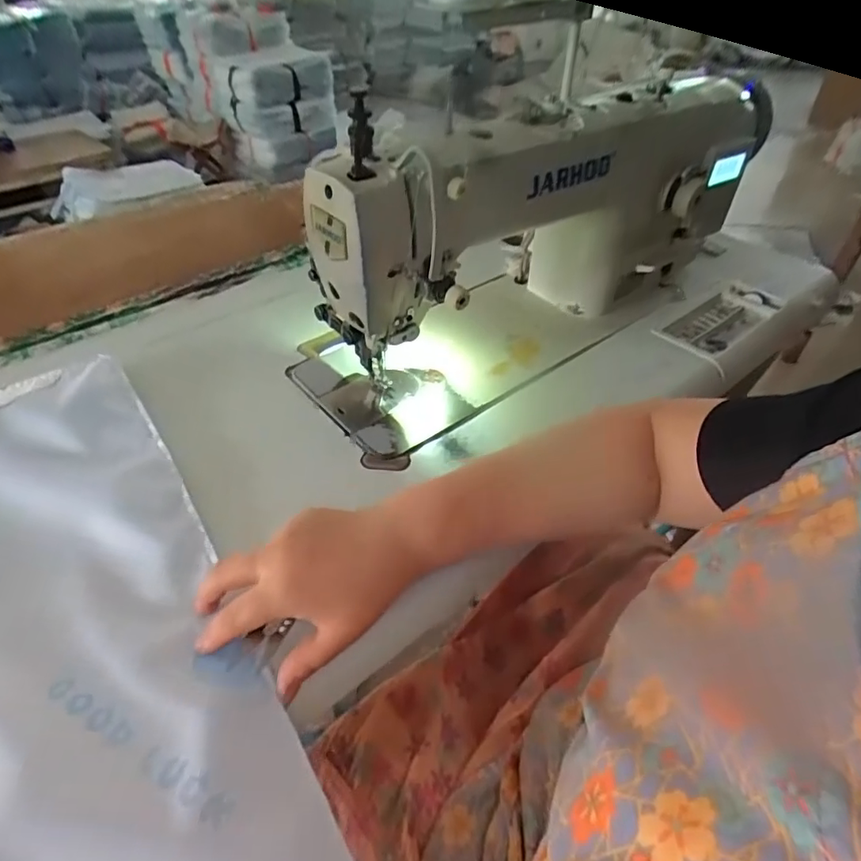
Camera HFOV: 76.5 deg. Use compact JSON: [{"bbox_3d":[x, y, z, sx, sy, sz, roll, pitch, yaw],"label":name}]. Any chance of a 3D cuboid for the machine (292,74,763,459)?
[{"bbox_3d":[0.120,-0.228,0.584,0.593,0.224,0.198,-31,52,-28],"label":"machine"}]

